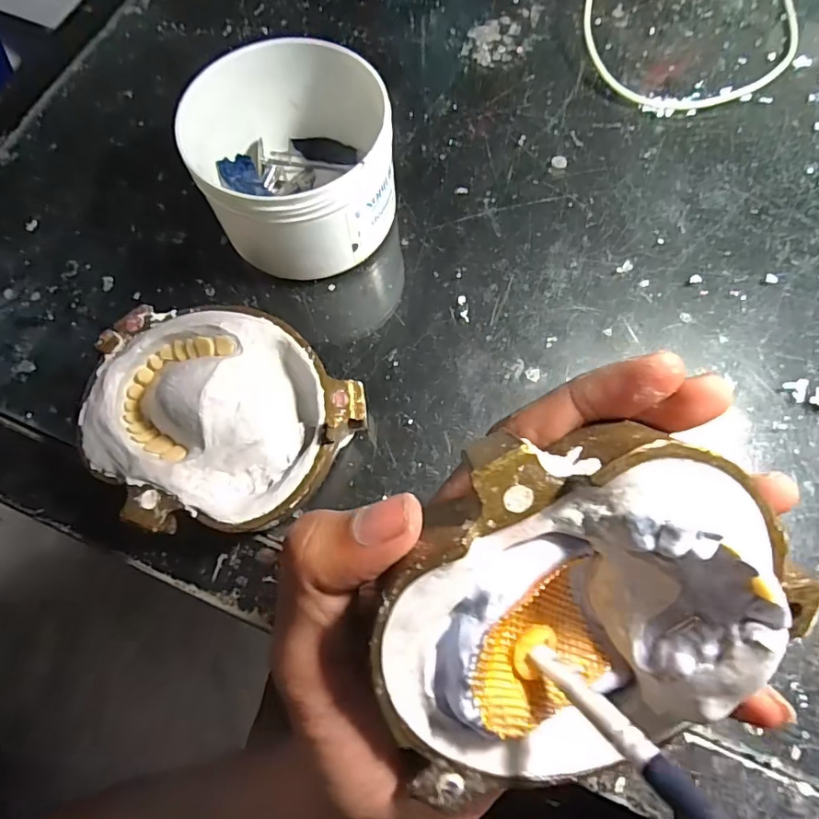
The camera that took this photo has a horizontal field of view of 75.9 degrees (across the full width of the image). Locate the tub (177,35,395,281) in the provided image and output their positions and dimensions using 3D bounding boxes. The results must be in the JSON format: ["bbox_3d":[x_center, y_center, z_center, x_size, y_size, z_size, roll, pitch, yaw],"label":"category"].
[{"bbox_3d":[-0.052,-0.117,0.254,0.082,0.064,0.089,-1,70,2],"label":"tub"}]

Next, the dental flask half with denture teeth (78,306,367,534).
[{"bbox_3d":[-0.084,0.001,0.224,0.111,0.042,0.093,39,77,15],"label":"dental flask half with denture teeth"}]

